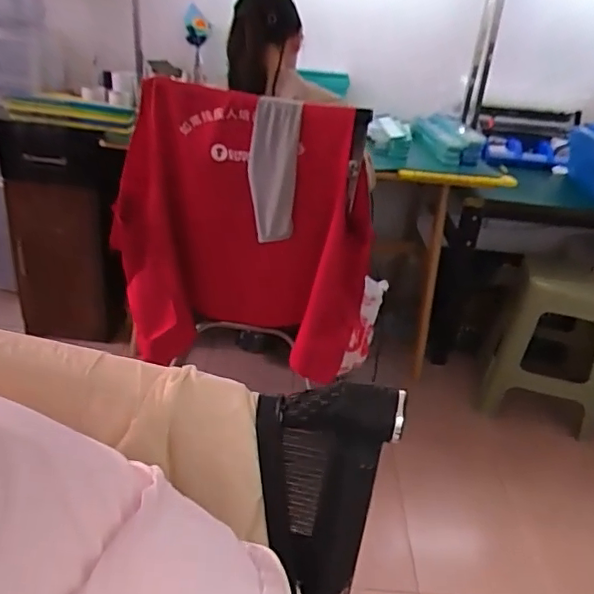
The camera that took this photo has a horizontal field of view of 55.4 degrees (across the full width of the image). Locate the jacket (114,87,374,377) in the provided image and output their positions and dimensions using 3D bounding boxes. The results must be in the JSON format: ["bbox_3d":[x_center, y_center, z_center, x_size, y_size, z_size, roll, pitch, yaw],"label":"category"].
[{"bbox_3d":[-0.118,-0.127,1.289,0.560,0.602,0.245,8,28,3],"label":"jacket"}]

